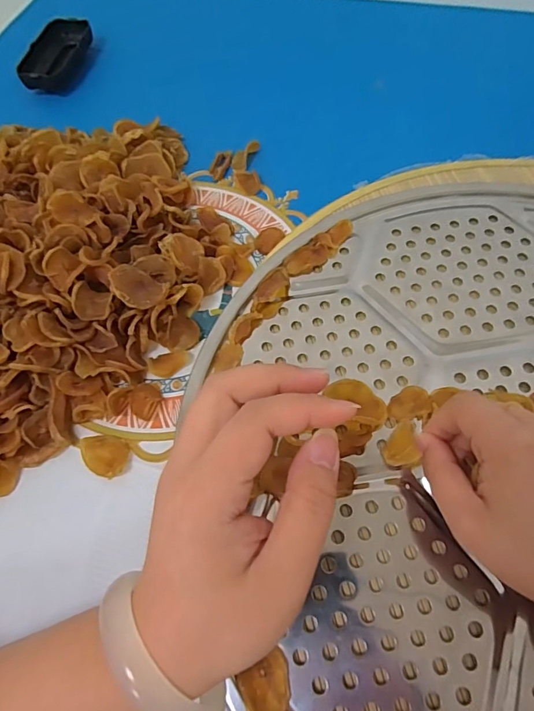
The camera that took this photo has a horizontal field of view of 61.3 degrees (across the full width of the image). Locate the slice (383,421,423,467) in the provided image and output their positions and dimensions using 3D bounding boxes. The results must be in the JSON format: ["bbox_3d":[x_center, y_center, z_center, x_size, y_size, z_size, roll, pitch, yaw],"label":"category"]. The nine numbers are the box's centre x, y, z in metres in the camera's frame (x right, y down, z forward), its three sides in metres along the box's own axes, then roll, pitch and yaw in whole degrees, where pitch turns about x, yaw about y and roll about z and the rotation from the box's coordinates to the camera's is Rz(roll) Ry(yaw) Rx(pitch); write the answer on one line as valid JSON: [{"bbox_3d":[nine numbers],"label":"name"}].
[{"bbox_3d":[0.085,0.057,0.287,0.020,0.004,0.028,-10,66,25],"label":"slice"}]

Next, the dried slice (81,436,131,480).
[{"bbox_3d":[-0.112,0.068,0.309,0.034,0.006,0.027,12,65,10],"label":"dried slice"}]

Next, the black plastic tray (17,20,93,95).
[{"bbox_3d":[-0.237,-0.336,0.511,0.055,0.028,0.103,4,64,6],"label":"black plastic tray"}]

